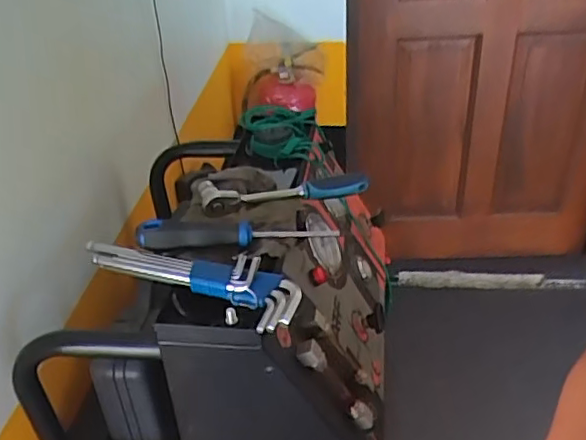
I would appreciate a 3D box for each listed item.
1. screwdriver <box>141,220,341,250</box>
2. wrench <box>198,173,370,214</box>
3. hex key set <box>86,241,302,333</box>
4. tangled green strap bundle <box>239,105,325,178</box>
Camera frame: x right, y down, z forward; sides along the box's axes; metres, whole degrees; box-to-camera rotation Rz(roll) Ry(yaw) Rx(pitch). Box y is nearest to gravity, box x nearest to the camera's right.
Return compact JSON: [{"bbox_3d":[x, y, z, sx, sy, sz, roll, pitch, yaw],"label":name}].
[{"bbox_3d":[-0.055,0.008,0.582,0.188,0.029,0.027,-7,33,-5],"label":"screwdriver"},{"bbox_3d":[-0.005,-0.029,0.656,0.187,0.039,0.043,-8,33,-7],"label":"wrench"},{"bbox_3d":[-0.093,0.044,0.542,0.218,0.027,0.057,15,37,26],"label":"hex key set"},{"bbox_3d":[-0.013,-0.109,0.809,0.112,0.056,0.135,-4,33,-1],"label":"tangled green strap bundle"}]

